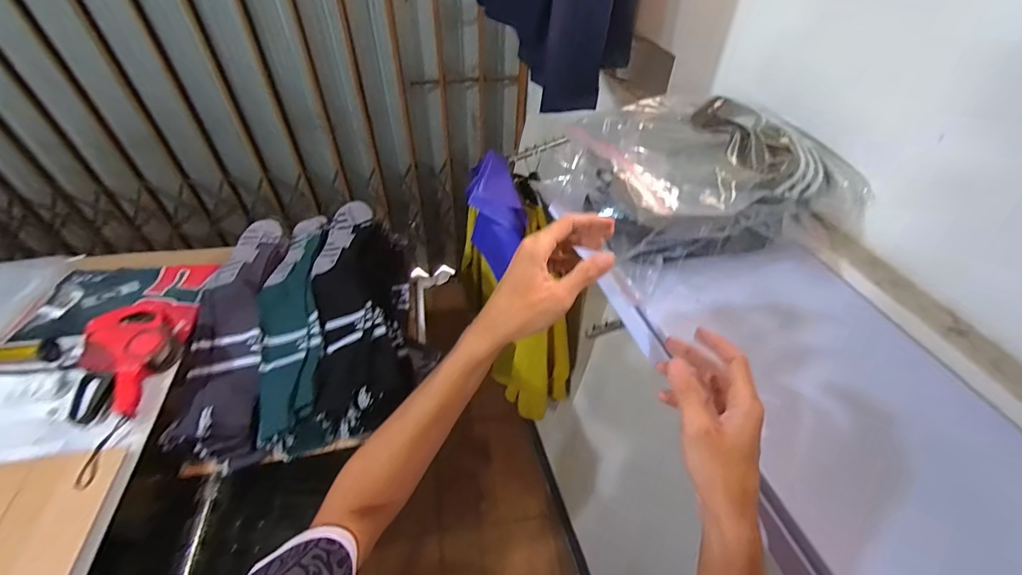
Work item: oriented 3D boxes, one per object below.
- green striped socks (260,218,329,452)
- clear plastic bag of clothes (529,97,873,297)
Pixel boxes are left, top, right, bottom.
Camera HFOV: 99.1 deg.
[{"bbox_3d":[-0.452,0.062,0.904,0.126,0.103,0.514,-10,47,-11],"label":"green striped socks"},{"bbox_3d":[0.277,-0.163,0.638,0.353,0.142,0.270,-18,49,-17],"label":"clear plastic bag of clothes"}]

